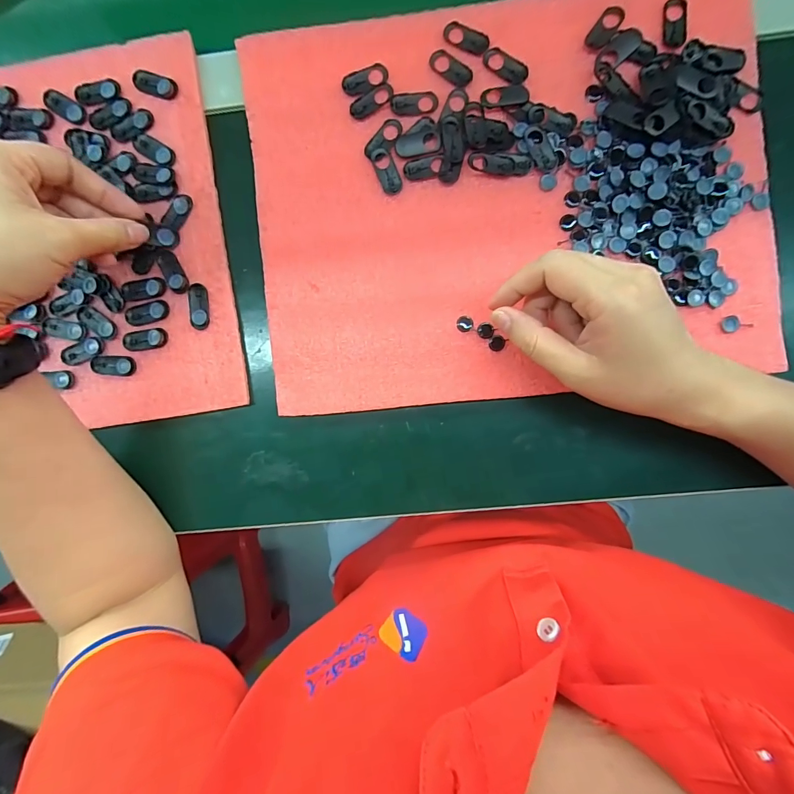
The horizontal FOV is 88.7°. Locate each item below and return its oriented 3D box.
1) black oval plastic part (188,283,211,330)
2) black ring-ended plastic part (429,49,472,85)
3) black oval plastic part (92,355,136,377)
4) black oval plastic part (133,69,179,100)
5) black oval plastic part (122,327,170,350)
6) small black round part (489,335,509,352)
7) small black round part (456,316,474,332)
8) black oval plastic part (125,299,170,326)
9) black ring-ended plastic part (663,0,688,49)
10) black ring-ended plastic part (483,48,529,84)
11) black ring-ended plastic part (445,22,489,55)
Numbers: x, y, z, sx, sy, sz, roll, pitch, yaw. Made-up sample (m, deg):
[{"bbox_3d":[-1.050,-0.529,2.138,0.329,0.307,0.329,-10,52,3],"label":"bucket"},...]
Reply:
[{"bbox_3d":[-0.140,-0.064,0.286,0.014,0.004,0.032,-4,91,4],"label":"black oval plastic part"},{"bbox_3d":[0.036,-0.222,0.272,0.031,0.004,0.014,33,94,2],"label":"black ring-ended plastic part"},{"bbox_3d":[-0.204,-0.023,0.291,0.030,0.004,0.015,2,92,4],"label":"black oval plastic part"},{"bbox_3d":[-0.170,-0.219,0.284,0.031,0.004,0.014,19,93,3],"label":"black oval plastic part"},{"bbox_3d":[-0.180,-0.041,0.289,0.031,0.004,0.014,-10,91,4],"label":"black oval plastic part"},{"bbox_3d":[0.068,-0.036,0.275,0.011,0.004,0.010,0,92,4],"label":"small black round part"},{"bbox_3d":[0.046,-0.050,0.276,0.011,0.004,0.011,0,92,4],"label":"small black round part"},{"bbox_3d":[-0.178,-0.060,0.288,0.031,0.004,0.014,-15,91,4],"label":"black oval plastic part"},{"bbox_3d":[0.181,-0.243,0.264,0.015,0.005,0.034,-2,92,4],"label":"black ring-ended plastic part"},{"bbox_3d":[0.073,-0.222,0.271,0.032,0.004,0.014,31,93,2],"label":"black ring-ended plastic part"},{"bbox_3d":[0.047,-0.242,0.272,0.031,0.004,0.014,26,93,3],"label":"black ring-ended plastic part"}]

